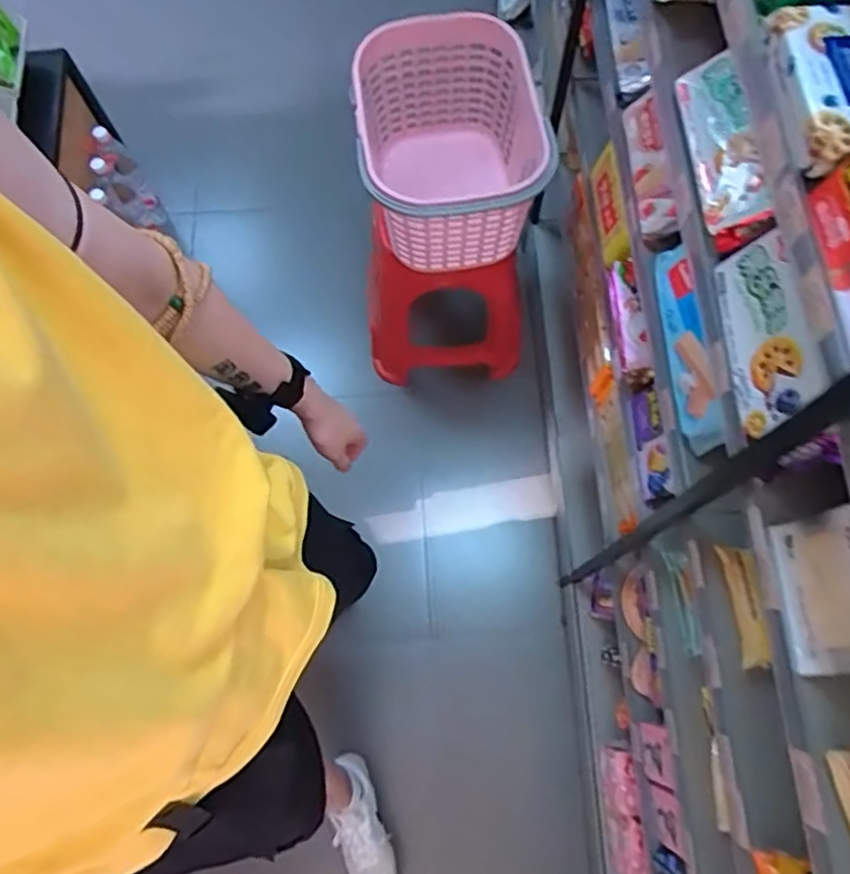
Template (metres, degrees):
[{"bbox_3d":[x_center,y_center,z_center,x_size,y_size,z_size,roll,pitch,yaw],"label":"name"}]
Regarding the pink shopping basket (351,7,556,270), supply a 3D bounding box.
[{"bbox_3d":[0.048,-0.486,1.206,0.313,0.316,0.366,-2,71,1],"label":"pink shopping basket"}]

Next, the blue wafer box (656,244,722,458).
[{"bbox_3d":[0.339,-0.124,0.854,0.031,0.069,0.280,-2,71,1],"label":"blue wafer box"}]

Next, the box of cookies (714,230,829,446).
[{"bbox_3d":[0.350,-0.101,0.663,0.037,0.090,0.193,9,69,-23],"label":"box of cookies"}]

